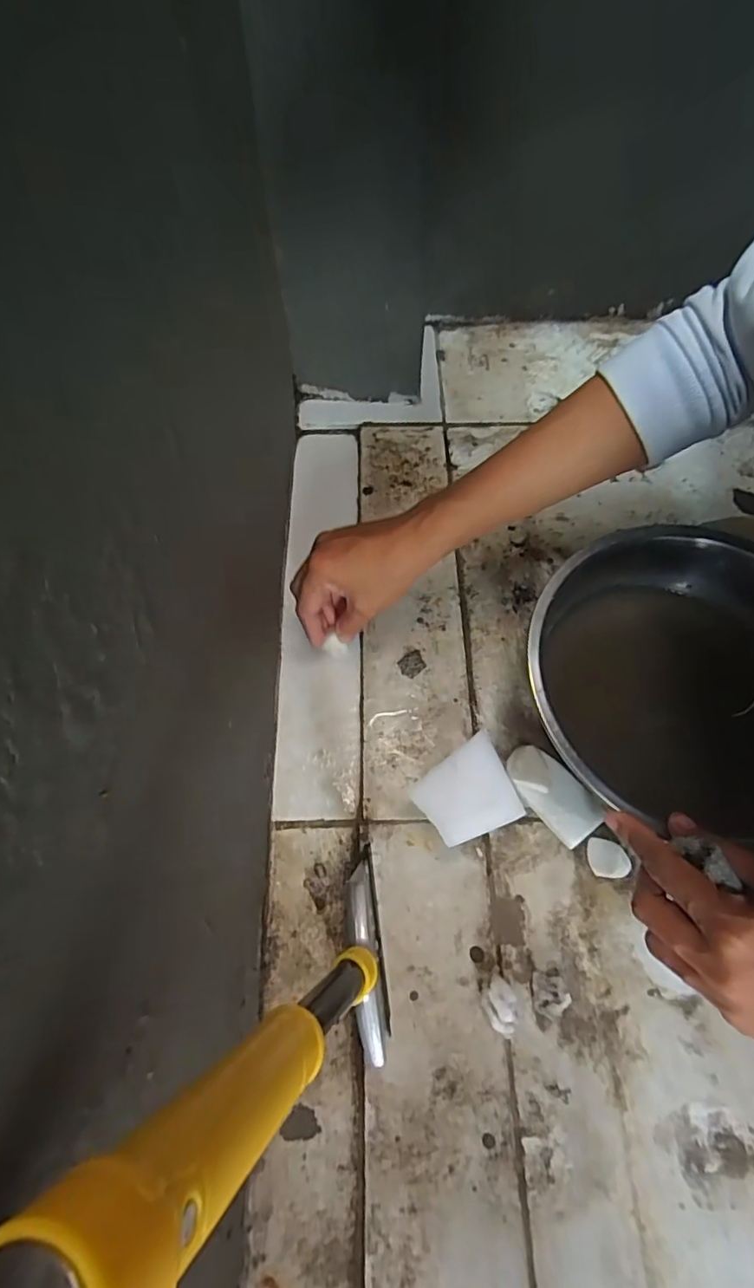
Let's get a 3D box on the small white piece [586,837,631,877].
[{"bbox_3d":[0.164,0.151,0.395,0.024,0.017,0.026,-1,64,2],"label":"small white piece"}]

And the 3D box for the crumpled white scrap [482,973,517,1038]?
[{"bbox_3d":[0.079,0.229,0.355,0.021,0.018,0.032,-28,66,-11],"label":"crumpled white scrap"}]

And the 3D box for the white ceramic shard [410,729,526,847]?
[{"bbox_3d":[0.063,0.110,0.408,0.068,0.031,0.061,-23,65,-9],"label":"white ceramic shard"}]

